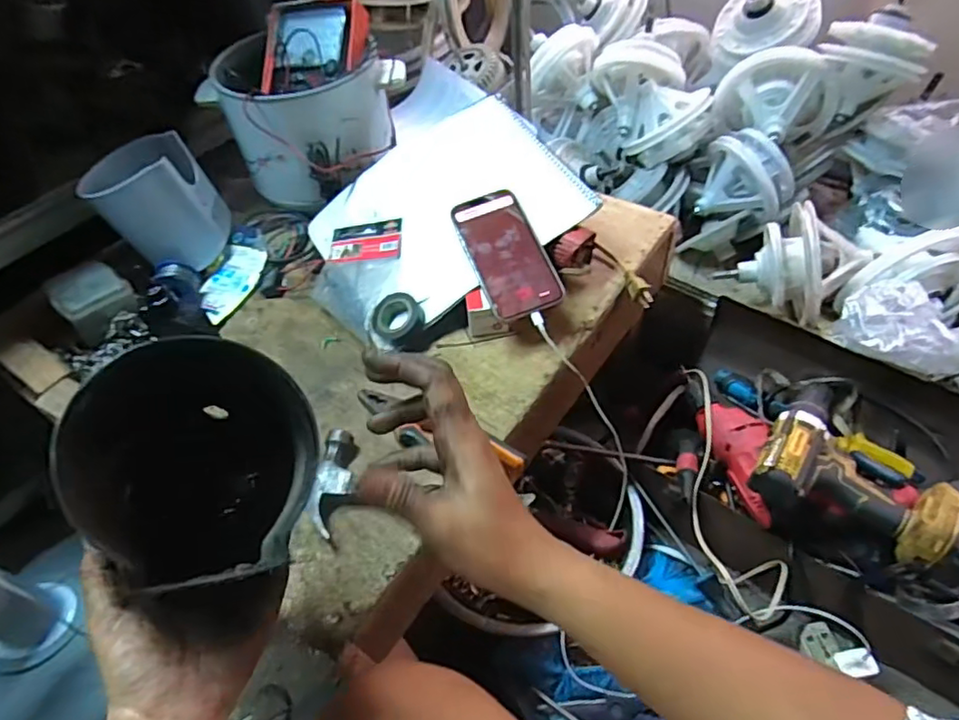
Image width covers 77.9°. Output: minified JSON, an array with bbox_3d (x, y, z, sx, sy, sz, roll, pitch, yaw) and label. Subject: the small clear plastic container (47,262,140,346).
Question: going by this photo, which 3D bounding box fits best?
[{"bbox_3d":[-0.445,-0.069,0.688,0.084,0.045,0.075,35,61,29],"label":"small clear plastic container"}]

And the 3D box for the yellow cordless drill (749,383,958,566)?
[{"bbox_3d":[0.448,0.125,0.677,0.221,0.075,0.185,27,57,25],"label":"yellow cordless drill"}]

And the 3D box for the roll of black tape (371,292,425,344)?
[{"bbox_3d":[-0.090,-0.045,0.662,0.053,0.019,0.056,22,92,13],"label":"roll of black tape"}]

